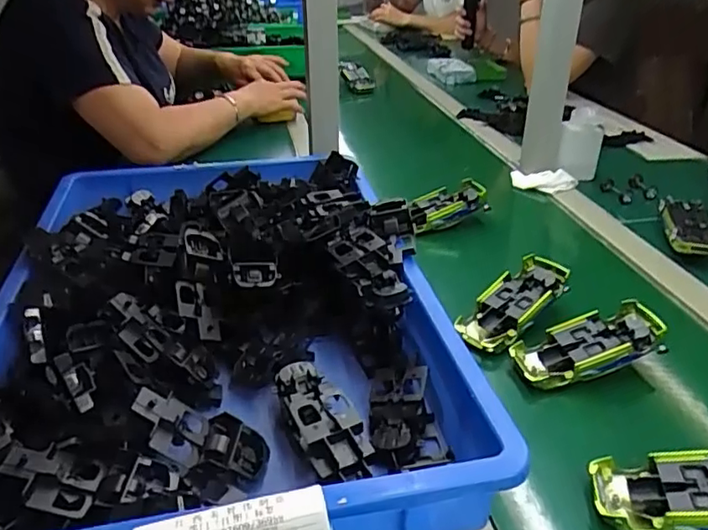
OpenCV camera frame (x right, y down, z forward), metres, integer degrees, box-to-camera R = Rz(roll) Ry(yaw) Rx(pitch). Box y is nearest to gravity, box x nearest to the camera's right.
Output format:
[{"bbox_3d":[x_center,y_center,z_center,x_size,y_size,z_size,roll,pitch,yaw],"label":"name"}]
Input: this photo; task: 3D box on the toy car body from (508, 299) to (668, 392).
[{"bbox_3d":[0.212,0.075,0.533,0.132,0.024,0.056,-20,32,-3],"label":"toy car body"}]

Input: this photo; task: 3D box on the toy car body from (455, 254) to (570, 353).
[{"bbox_3d":[0.163,0.040,0.594,0.131,0.031,0.053,-37,44,-24],"label":"toy car body"}]

